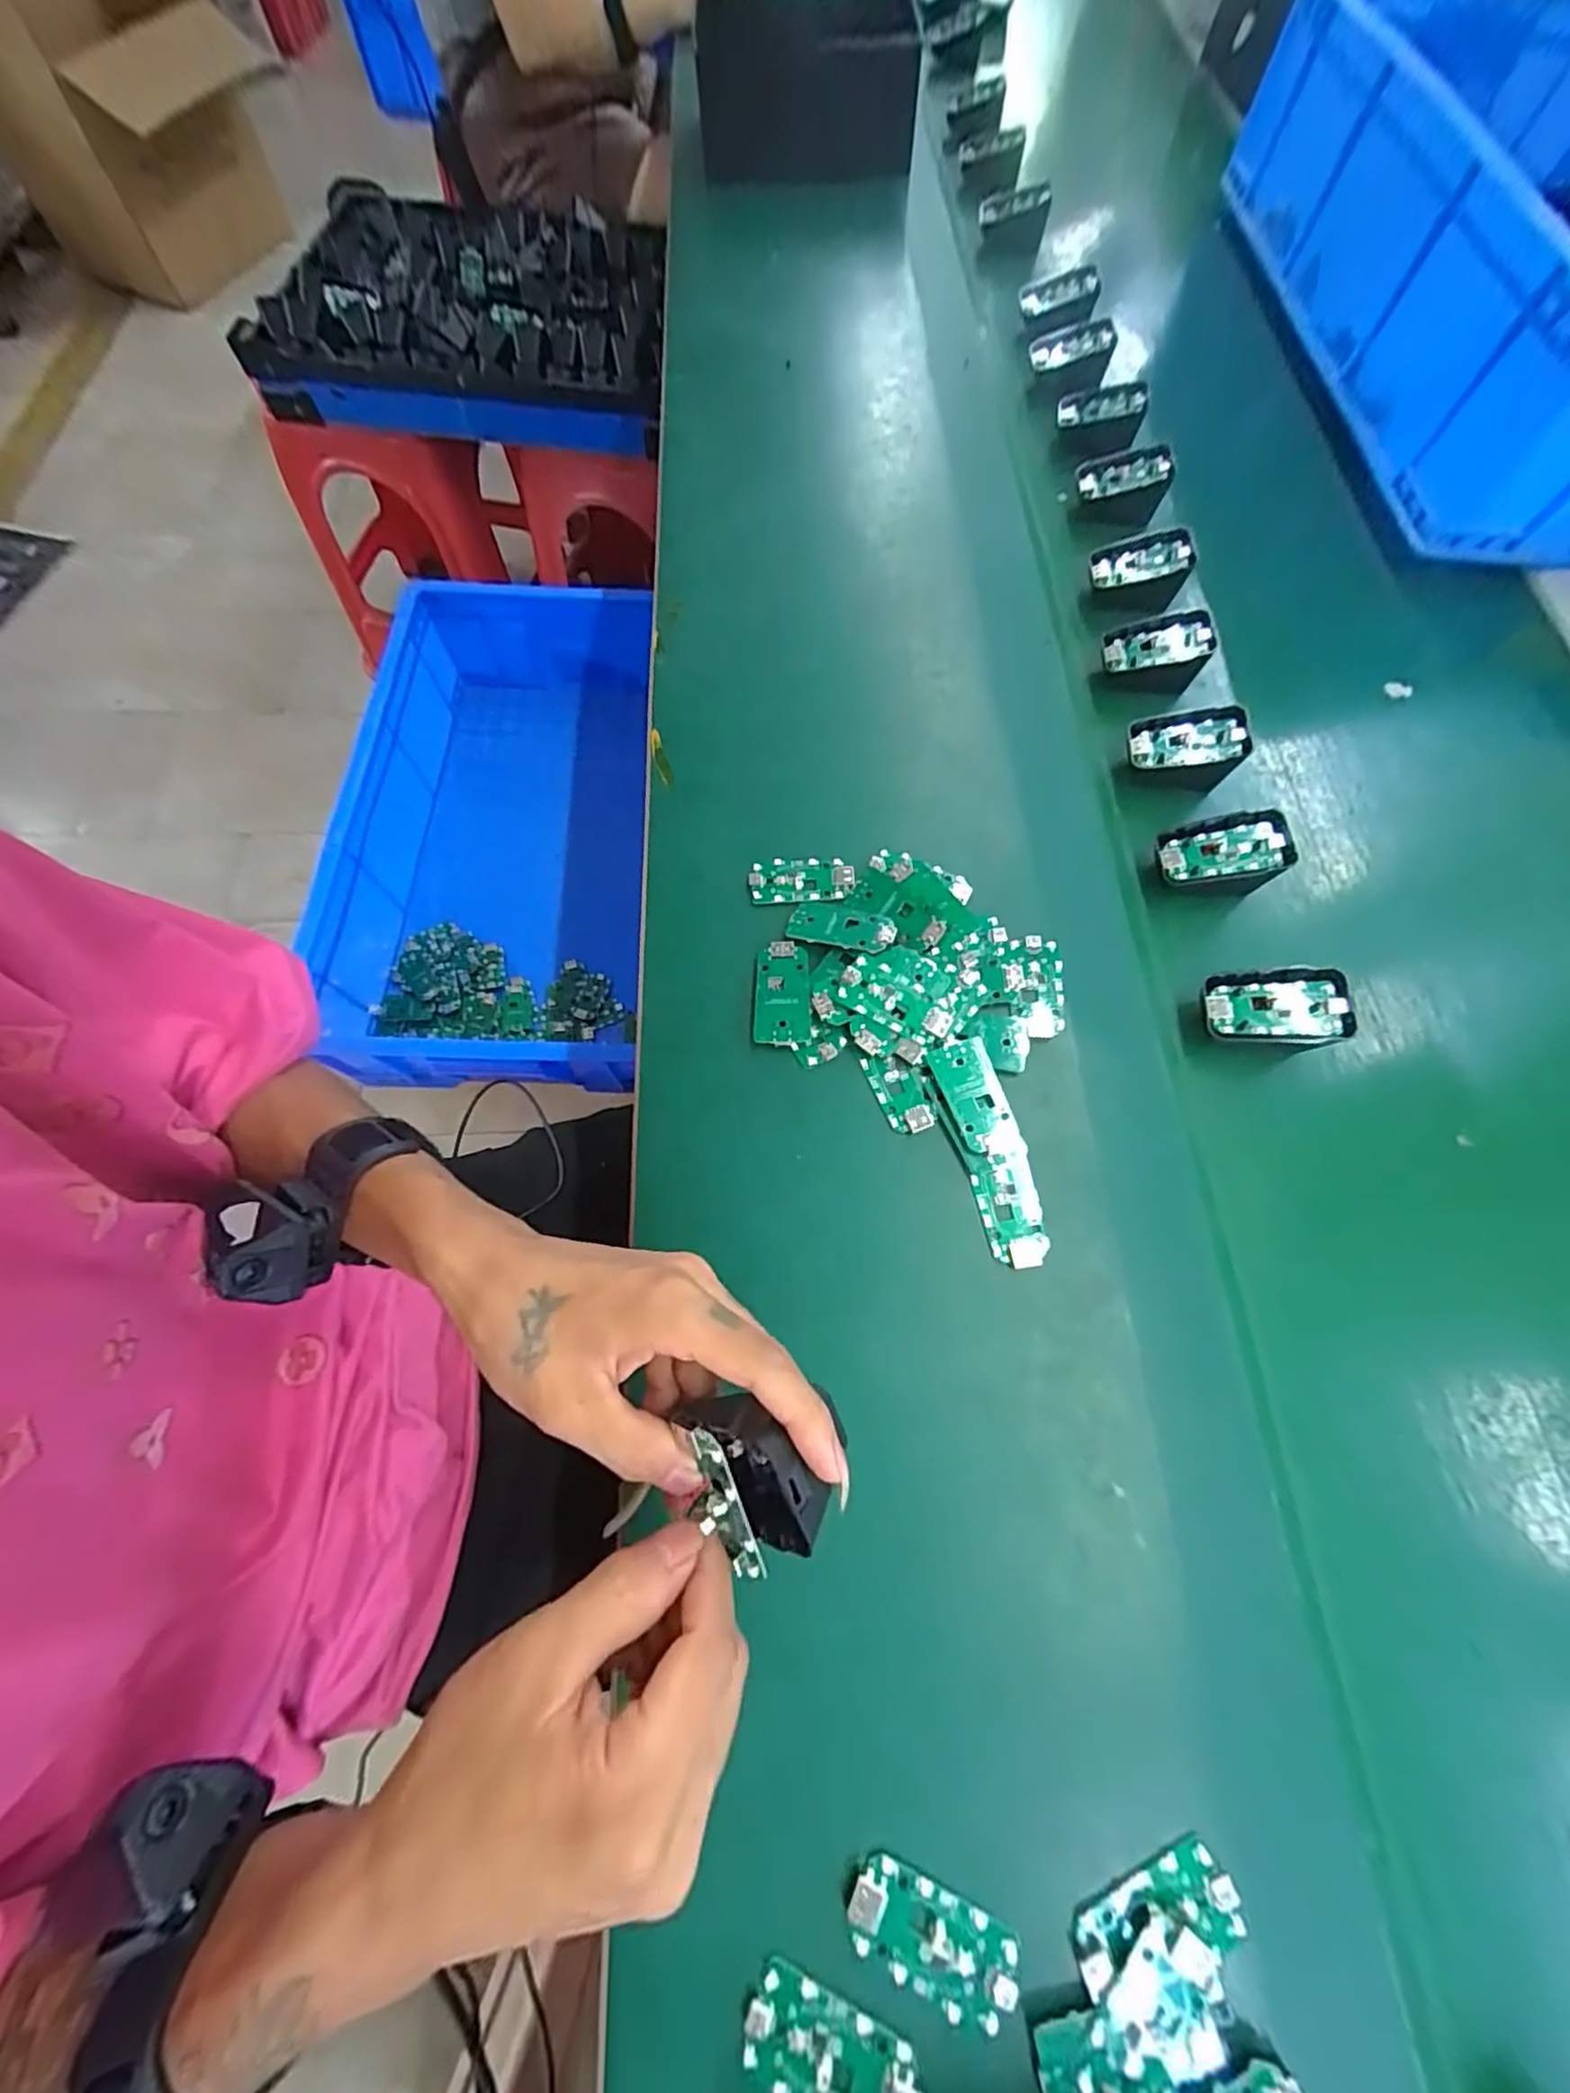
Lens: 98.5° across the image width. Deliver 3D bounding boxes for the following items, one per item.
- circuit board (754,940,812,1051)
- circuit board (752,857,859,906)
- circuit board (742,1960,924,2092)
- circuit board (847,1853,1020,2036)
[{"bbox_3d":[-0.002,-0.030,0.395,0.032,0.010,0.063,1,68,-2],"label":"circuit board"},{"bbox_3d":[0.010,-0.103,0.420,0.063,0.008,0.030,-1,69,-2],"label":"circuit board"},{"bbox_3d":[0.017,0.368,0.245,0.063,0.008,0.031,19,69,5],"label":"circuit board"},{"bbox_3d":[0.055,0.338,0.253,0.063,0.004,0.031,24,70,7],"label":"circuit board"}]

